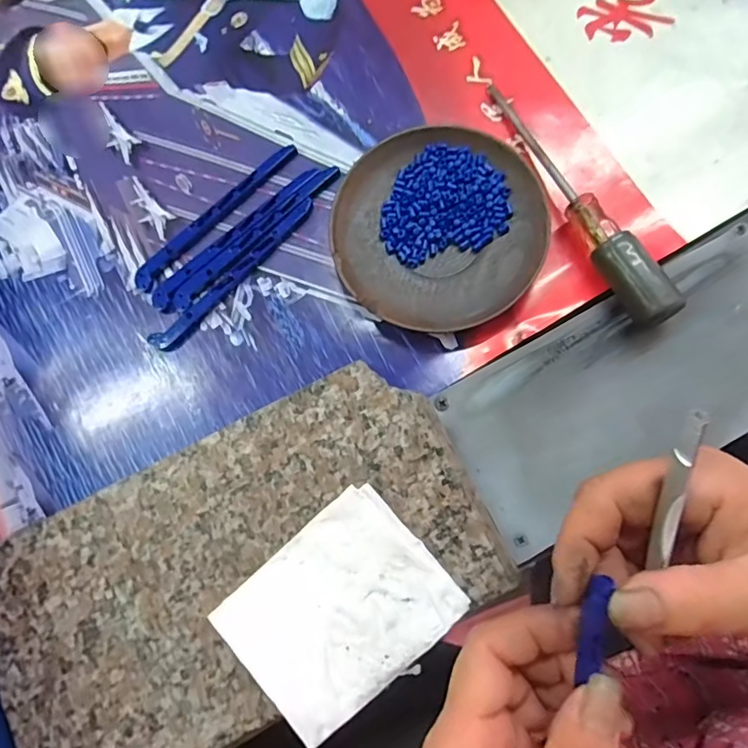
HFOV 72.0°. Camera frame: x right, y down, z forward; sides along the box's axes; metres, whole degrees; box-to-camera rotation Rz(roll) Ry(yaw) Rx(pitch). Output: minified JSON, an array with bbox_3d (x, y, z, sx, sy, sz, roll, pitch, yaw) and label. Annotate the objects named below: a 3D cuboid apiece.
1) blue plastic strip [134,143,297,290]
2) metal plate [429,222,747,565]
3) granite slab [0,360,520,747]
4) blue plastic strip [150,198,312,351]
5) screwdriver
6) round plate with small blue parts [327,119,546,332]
[{"bbox_3d":[-0.094,-0.094,0.300,0.013,0.010,0.119,44,86,8],"label":"blue plastic strip"},{"bbox_3d":[0.136,0.004,0.264,0.196,0.007,0.090,-30,79,0],"label":"metal plate"},{"bbox_3d":[-0.067,0.096,0.246,0.241,0.014,0.130,-28,81,-1],"label":"granite slab"},{"bbox_3d":[-0.079,-0.056,0.295,0.120,0.007,0.013,-42,82,-4],"label":"blue plastic strip"},{"bbox_3d":[0.105,-0.096,0.273,0.020,0.028,0.161,-28,81,-1],"label":"screwdriver"},{"bbox_3d":[0.034,-0.080,0.281,0.110,0.014,0.112,0,81,3],"label":"round plate with small blue parts"}]

